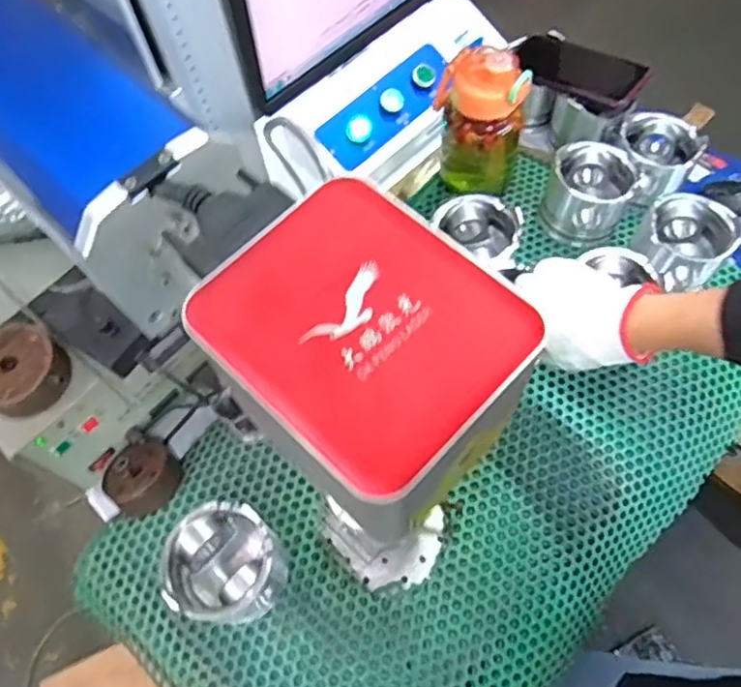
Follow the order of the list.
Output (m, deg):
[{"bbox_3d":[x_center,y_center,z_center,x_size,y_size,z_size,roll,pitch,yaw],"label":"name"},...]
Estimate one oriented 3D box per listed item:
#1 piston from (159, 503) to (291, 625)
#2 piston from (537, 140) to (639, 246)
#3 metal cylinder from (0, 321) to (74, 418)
[{"bbox_3d":[-0.127,0.195,0.559,0.090,0.081,0.093,-1,63,2],"label":"piston"},{"bbox_3d":[0.250,-0.170,0.724,0.098,0.075,0.094,-1,63,2],"label":"piston"},{"bbox_3d":[-0.290,0.023,0.529,0.070,0.032,0.074,-1,63,2],"label":"metal cylinder"}]

